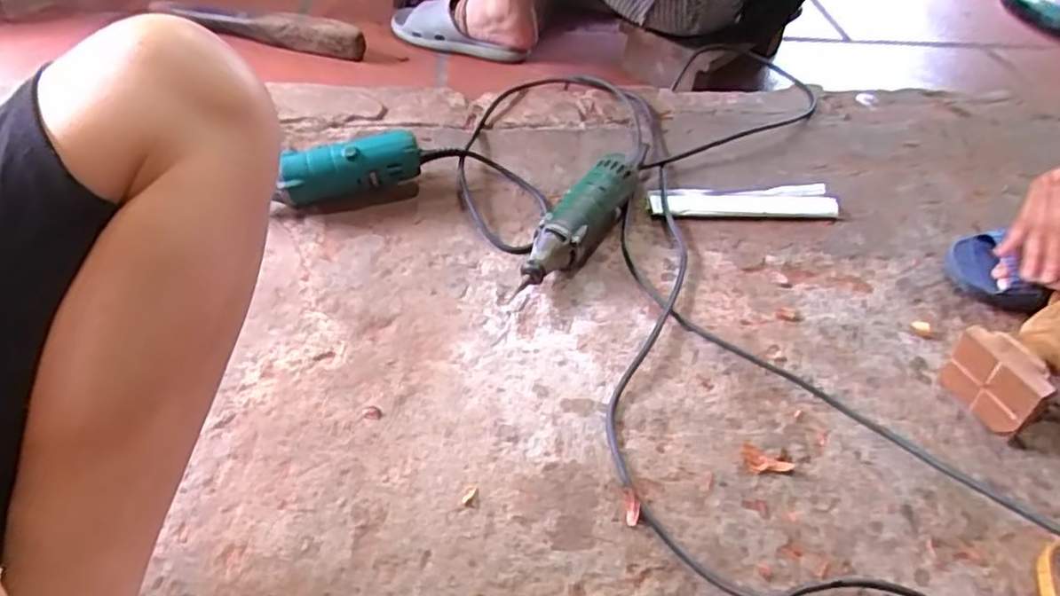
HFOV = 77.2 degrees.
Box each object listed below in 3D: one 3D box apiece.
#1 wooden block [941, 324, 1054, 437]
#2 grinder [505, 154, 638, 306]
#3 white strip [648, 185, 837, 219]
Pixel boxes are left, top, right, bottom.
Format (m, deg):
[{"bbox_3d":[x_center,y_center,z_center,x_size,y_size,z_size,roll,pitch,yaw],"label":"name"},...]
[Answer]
[{"bbox_3d":[0.377,0.069,0.543,0.025,0.077,0.072,-18,49,-18],"label":"wooden block"},{"bbox_3d":[0.052,-0.078,0.686,0.050,0.058,0.203,25,50,21],"label":"grinder"},{"bbox_3d":[0.238,-0.108,0.745,0.205,0.012,0.044,-1,45,-2],"label":"white strip"}]

